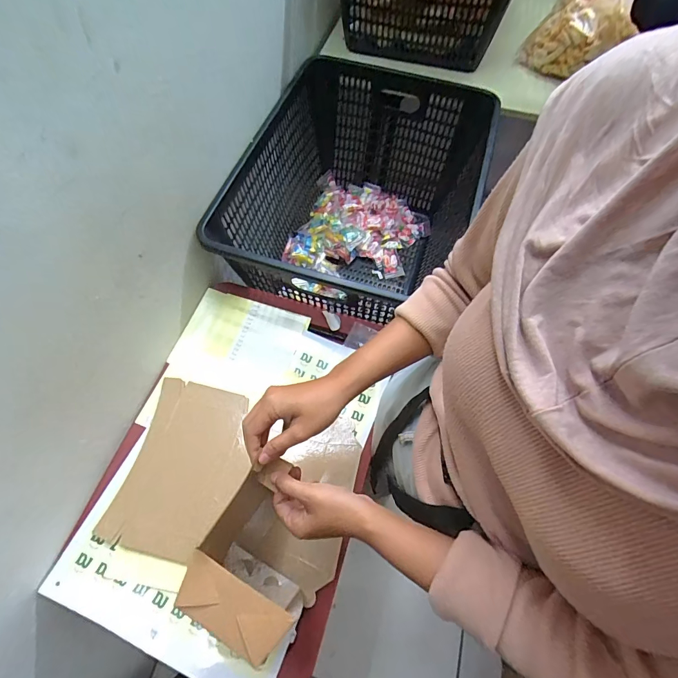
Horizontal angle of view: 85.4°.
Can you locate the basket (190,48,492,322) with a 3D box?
[{"bbox_3d":[0.047,-0.281,0.831,0.452,0.331,0.606,17,65,8],"label":"basket"}]

